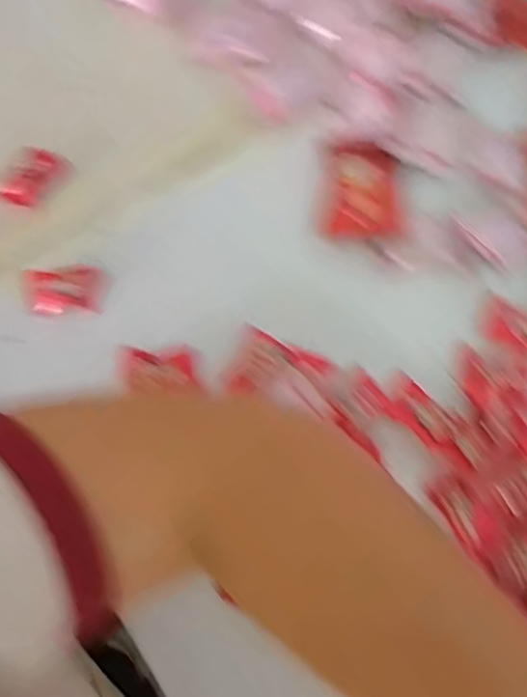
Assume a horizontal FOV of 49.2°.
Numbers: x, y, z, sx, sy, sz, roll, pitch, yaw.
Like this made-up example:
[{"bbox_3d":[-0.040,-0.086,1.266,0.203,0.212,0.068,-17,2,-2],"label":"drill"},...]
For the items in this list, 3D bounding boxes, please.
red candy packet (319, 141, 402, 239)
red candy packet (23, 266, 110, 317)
[{"bbox_3d":[0.062,-0.102,0.363,0.047,0.011,0.064,2,75,0],"label":"red candy packet"},{"bbox_3d":[-0.121,-0.036,0.350,0.045,0.011,0.024,-7,75,-2],"label":"red candy packet"}]

